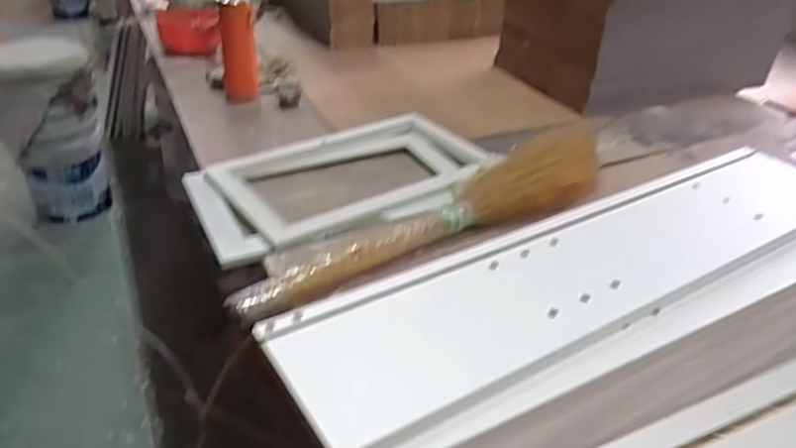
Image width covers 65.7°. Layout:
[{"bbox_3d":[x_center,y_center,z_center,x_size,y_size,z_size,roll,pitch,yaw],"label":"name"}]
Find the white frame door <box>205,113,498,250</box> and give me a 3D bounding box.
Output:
[{"bbox_3d":[-0.072,-0.096,1.018,0.425,0.028,0.289,-19,39,-30],"label":"white frame door"}]

